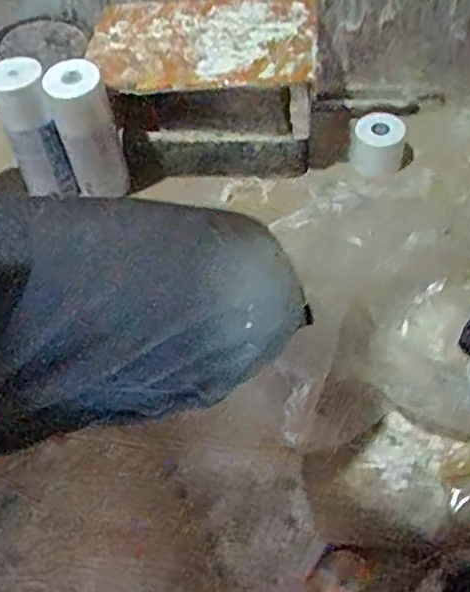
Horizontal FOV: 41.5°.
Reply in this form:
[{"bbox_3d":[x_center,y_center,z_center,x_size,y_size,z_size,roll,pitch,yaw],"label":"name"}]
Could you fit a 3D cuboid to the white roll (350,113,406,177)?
[{"bbox_3d":[0.178,-0.190,0.778,0.060,0.050,0.064,0,50,1],"label":"white roll"}]

